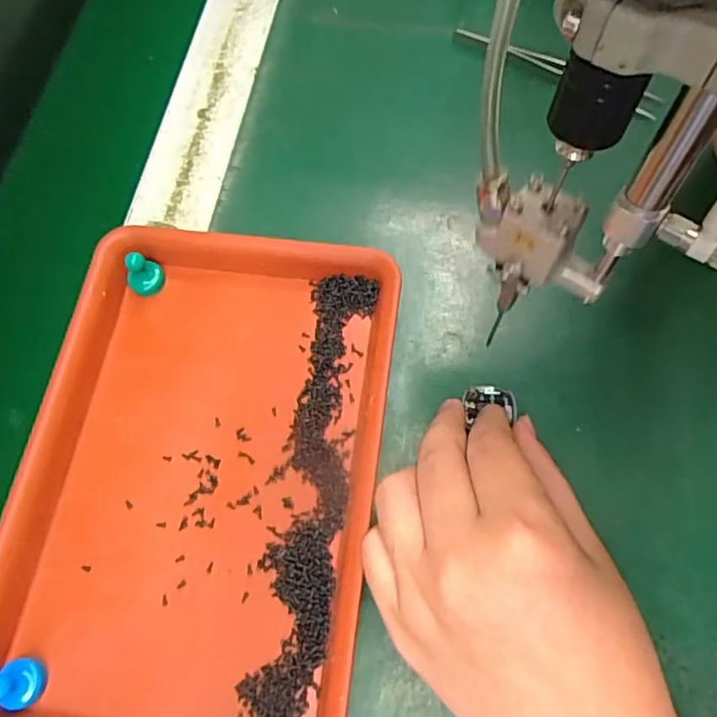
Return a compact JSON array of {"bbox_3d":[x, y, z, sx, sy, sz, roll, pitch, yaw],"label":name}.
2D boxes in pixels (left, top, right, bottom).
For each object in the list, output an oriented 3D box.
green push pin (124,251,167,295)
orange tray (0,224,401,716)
[{"bbox_3d":[-0.112,-0.045,0.308,0.018,0.023,0.015,-36,71,-12],"label":"green push pin"},{"bbox_3d":[-0.074,0.050,0.270,0.161,0.021,0.232,6,68,5],"label":"orange tray"}]

